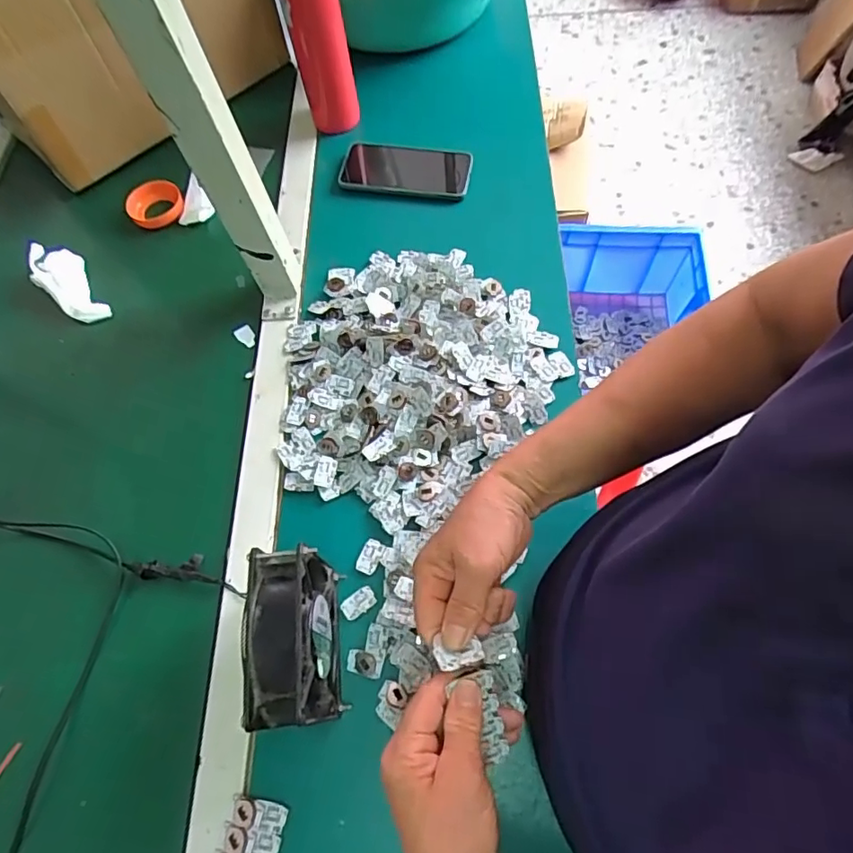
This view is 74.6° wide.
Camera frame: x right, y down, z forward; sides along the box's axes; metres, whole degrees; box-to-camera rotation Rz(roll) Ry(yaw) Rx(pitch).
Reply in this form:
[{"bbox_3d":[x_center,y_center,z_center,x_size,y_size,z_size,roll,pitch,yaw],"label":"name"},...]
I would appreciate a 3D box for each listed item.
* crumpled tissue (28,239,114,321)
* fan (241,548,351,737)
[{"bbox_3d":[-0.414,-0.167,0.648,0.055,0.019,0.123,-41,81,-15],"label":"crumpled tissue"},{"bbox_3d":[-0.098,0.161,0.428,0.045,0.116,0.117,-6,64,1],"label":"fan"}]

